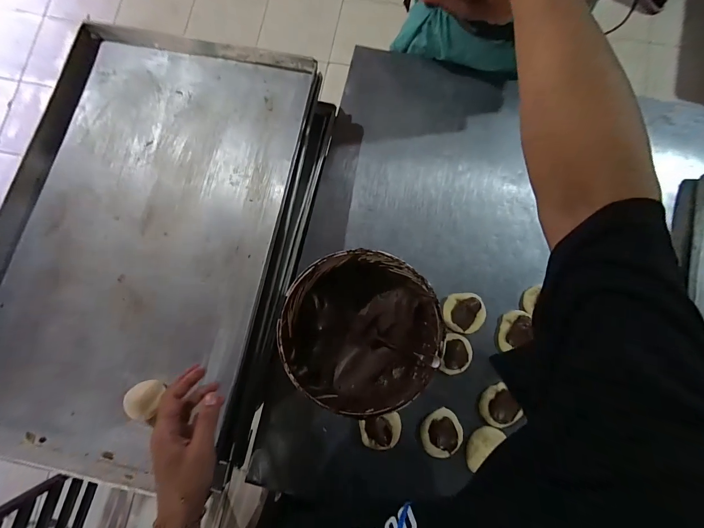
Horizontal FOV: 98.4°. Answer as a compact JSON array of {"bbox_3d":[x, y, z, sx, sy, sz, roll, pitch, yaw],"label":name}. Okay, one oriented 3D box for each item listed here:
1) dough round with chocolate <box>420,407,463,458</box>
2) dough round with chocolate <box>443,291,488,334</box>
[{"bbox_3d":[0.158,0.299,0.538,0.074,0.007,0.072,0,82,0],"label":"dough round with chocolate"},{"bbox_3d":[0.212,0.091,0.562,0.076,0.022,0.073,16,82,2],"label":"dough round with chocolate"}]

